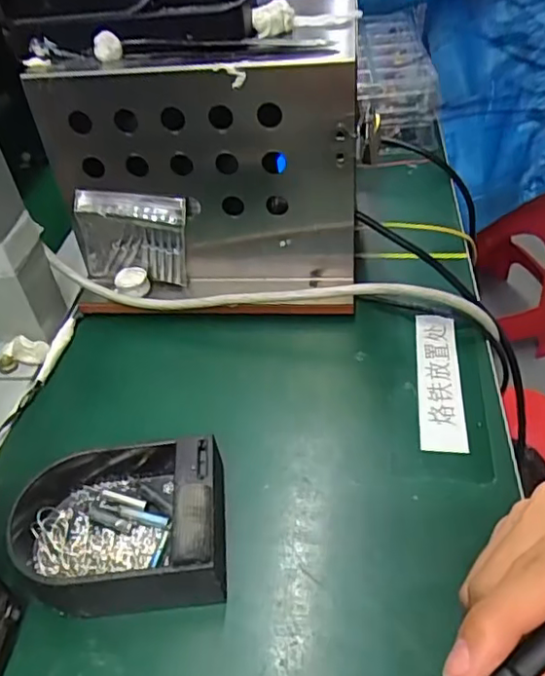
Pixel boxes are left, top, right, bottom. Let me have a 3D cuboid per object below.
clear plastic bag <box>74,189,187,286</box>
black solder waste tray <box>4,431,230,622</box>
[{"bbox_3d":[-0.099,-0.071,0.421,0.079,0.068,0.012,5,43,11],"label":"clear plastic bag"},{"bbox_3d":[-0.076,0.087,0.295,0.111,0.037,0.092,-3,43,3],"label":"black solder waste tray"}]

